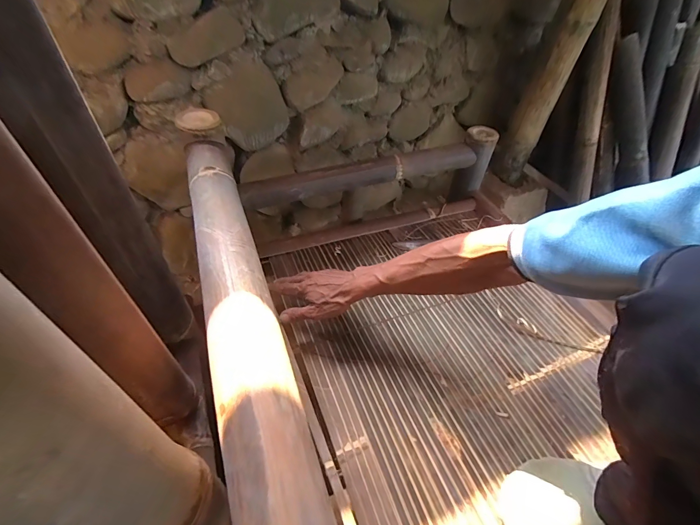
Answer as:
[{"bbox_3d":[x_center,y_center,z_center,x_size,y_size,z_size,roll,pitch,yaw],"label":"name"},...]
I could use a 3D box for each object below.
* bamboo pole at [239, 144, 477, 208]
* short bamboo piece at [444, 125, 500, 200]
[{"bbox_3d":[0.043,-0.206,0.758,0.579,0.052,0.055,-13,49,-15],"label":"bamboo pole"},{"bbox_3d":[0.322,-0.257,0.863,0.077,0.171,0.080,22,49,16],"label":"short bamboo piece"}]

